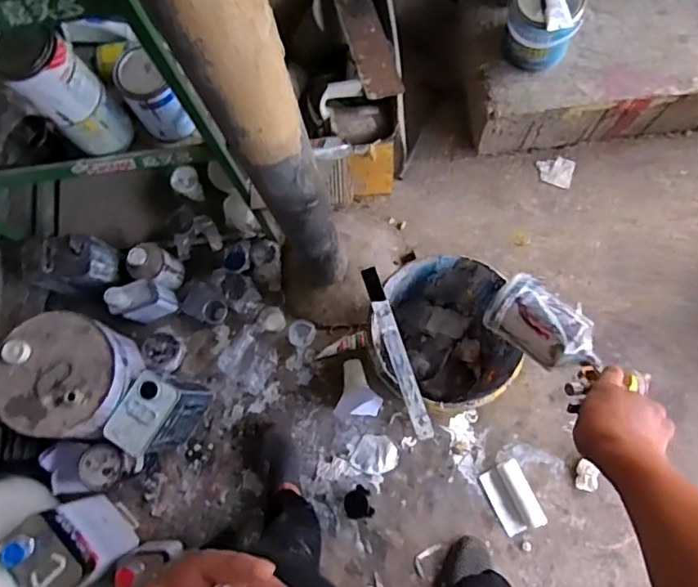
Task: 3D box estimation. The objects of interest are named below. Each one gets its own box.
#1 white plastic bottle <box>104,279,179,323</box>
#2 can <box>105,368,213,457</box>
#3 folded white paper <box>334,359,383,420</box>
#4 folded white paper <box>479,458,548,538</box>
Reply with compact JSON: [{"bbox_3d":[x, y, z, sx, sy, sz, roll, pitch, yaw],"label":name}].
[{"bbox_3d":[-0.530,0.025,1.389,0.122,0.170,0.087,-25,77,-2],"label":"white plastic bottle"},{"bbox_3d":[-0.439,0.282,1.301,0.113,0.240,0.187,29,81,9],"label":"can"},{"bbox_3d":[0.031,0.246,1.362,0.114,0.065,0.149,12,78,6],"label":"folded white paper"},{"bbox_3d":[0.394,0.494,1.310,0.102,0.015,0.156,-29,73,7],"label":"folded white paper"}]

